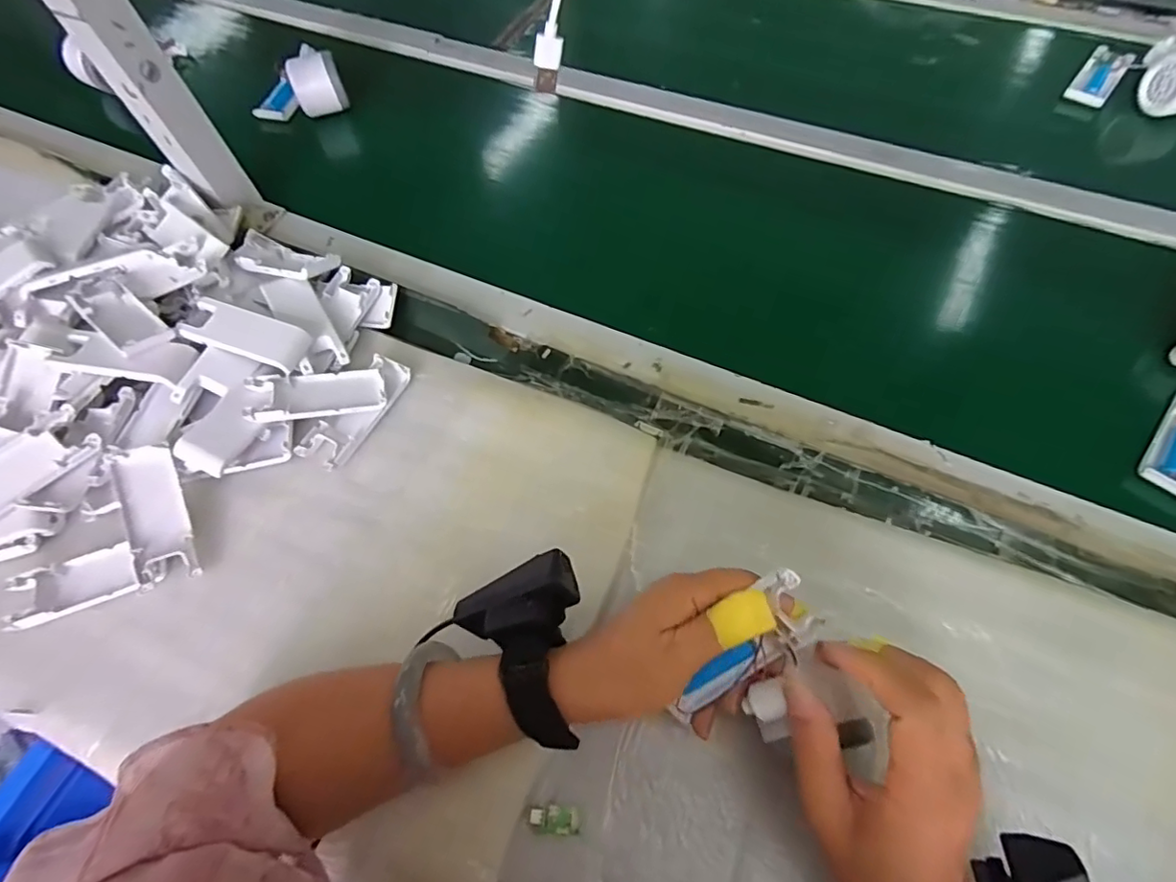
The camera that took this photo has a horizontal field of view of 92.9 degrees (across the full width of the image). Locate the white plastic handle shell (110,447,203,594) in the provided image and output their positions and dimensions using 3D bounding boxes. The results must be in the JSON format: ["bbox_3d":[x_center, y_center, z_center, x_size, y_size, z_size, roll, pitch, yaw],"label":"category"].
[{"bbox_3d":[-0.313,0.054,0.403,0.043,0.013,0.099,-18,85,-7],"label":"white plastic handle shell"}]

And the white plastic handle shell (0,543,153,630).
[{"bbox_3d":[-0.358,0.098,0.393,0.096,0.014,0.041,-15,63,-5],"label":"white plastic handle shell"}]

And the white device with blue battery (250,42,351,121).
[{"bbox_3d":[-0.343,-0.412,0.659,0.106,0.079,0.077,-31,65,-12],"label":"white device with blue battery"}]

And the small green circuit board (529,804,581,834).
[{"bbox_3d":[-0.019,0.221,0.326,0.029,0.004,0.013,2,63,4],"label":"small green circuit board"}]

